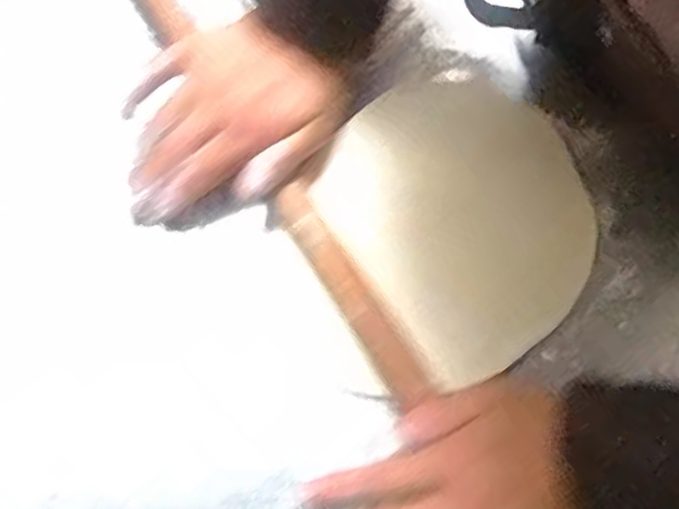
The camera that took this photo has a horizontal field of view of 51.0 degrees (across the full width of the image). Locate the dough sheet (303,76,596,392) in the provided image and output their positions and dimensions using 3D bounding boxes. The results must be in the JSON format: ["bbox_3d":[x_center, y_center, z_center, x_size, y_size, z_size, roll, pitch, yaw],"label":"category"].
[{"bbox_3d":[0.082,-0.029,0.460,0.166,0.007,0.181,-32,80,-18],"label":"dough sheet"}]

